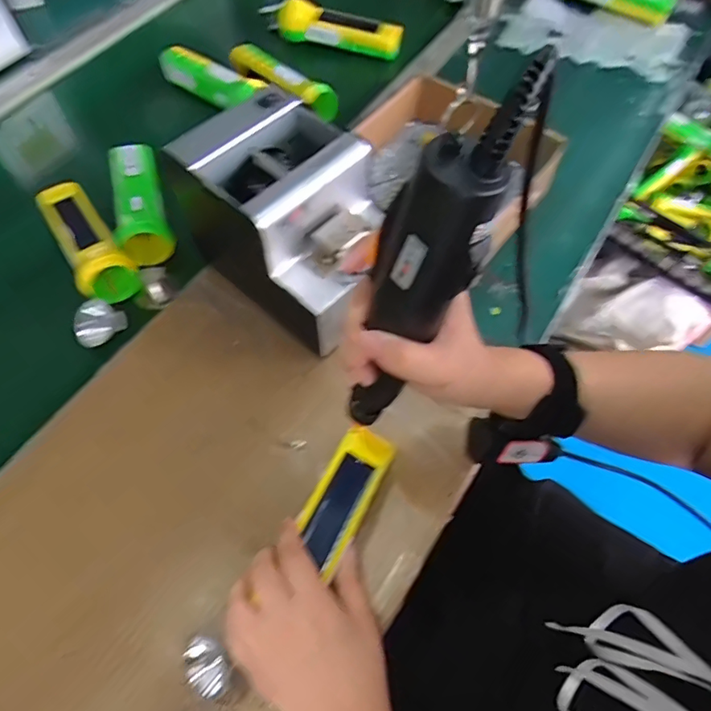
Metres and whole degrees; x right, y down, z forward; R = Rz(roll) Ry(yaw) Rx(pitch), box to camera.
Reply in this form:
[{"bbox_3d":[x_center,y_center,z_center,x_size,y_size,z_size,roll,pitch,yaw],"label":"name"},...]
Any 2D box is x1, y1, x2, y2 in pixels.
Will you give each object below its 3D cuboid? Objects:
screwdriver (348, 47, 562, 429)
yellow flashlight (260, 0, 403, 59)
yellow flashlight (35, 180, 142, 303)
[{"bbox_3d":[0.026,-0.028,0.274,0.034,0.254,0.037,-10,61,-19],"label":"screwdriver"},{"bbox_3d":[-0.037,-0.451,0.708,0.194,0.066,0.052,22,64,13],"label":"yellow flashlight"},{"bbox_3d":[-0.285,-0.123,0.544,0.053,0.046,0.173,-33,66,-15],"label":"yellow flashlight"}]

